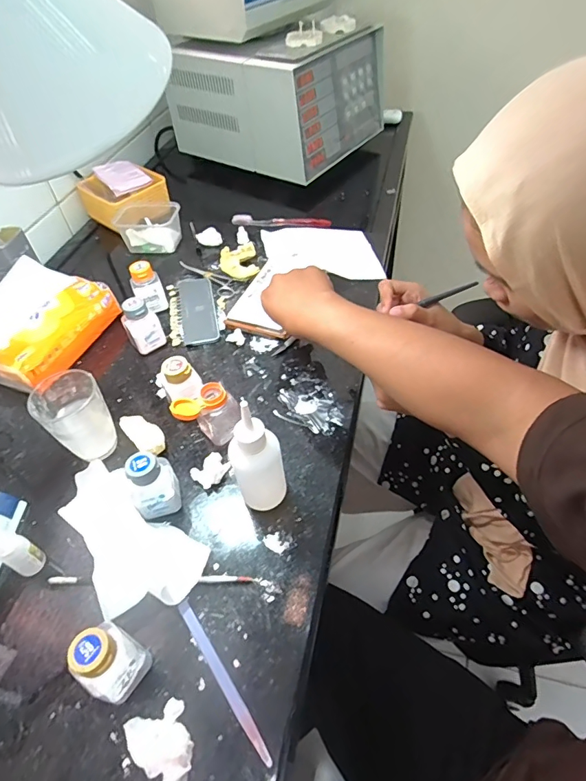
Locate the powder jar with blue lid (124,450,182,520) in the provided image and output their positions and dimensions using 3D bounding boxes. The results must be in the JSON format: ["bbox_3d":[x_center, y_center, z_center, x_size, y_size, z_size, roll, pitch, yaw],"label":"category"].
[{"bbox_3d":[-0.139,0.095,0.445,0.046,0.070,0.041,-25,53,-16],"label":"powder jar with blue lid"}]

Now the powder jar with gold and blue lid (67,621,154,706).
[{"bbox_3d":[-0.142,0.210,0.347,0.037,0.072,0.041,25,56,23],"label":"powder jar with gold and blue lid"}]

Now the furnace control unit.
[{"bbox_3d":[-0.030,-0.646,0.963,0.356,0.209,0.318,26,57,24],"label":"furnace control unit"}]

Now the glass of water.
[{"bbox_3d":[-0.235,0.031,0.496,0.063,0.089,0.062,-39,57,-25],"label":"glass of water"}]

